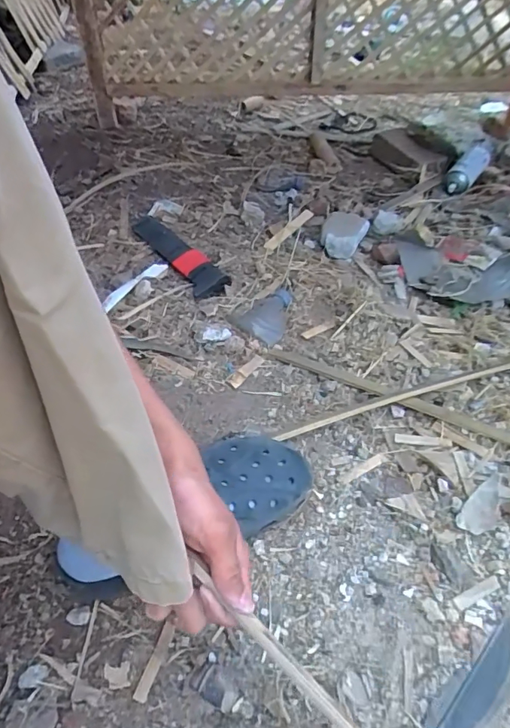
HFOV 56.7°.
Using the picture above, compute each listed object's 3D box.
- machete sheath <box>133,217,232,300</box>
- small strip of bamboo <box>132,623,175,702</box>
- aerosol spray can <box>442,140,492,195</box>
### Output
[{"bbox_3d":[-0.151,-0.218,0.931,0.071,0.027,0.325,-24,52,-24],"label":"machete sheath"},{"bbox_3d":[-0.094,0.281,0.447,0.012,0.004,0.067,16,47,11],"label":"small strip of bamboo"},{"bbox_3d":[0.543,-0.500,1.195,0.068,0.060,0.213,29,51,23],"label":"aerosol spray can"}]

